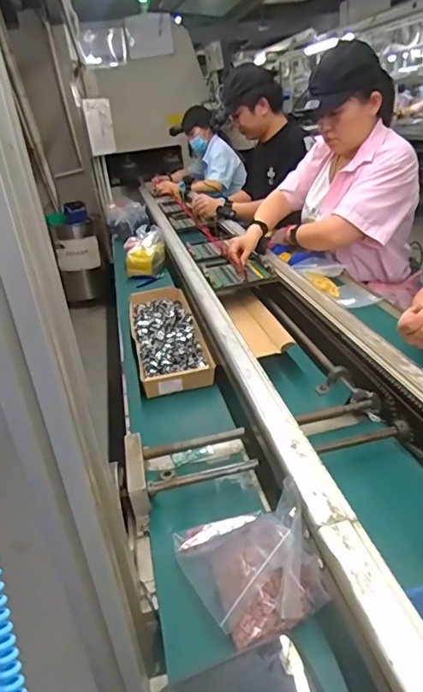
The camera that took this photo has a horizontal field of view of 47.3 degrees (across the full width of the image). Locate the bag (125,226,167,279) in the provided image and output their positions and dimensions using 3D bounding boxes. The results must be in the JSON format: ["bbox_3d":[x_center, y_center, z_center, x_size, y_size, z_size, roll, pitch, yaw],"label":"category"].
[{"bbox_3d":[-0.251,-0.354,1.834,0.152,0.136,0.244,-11,28,-6],"label":"bag"}]

